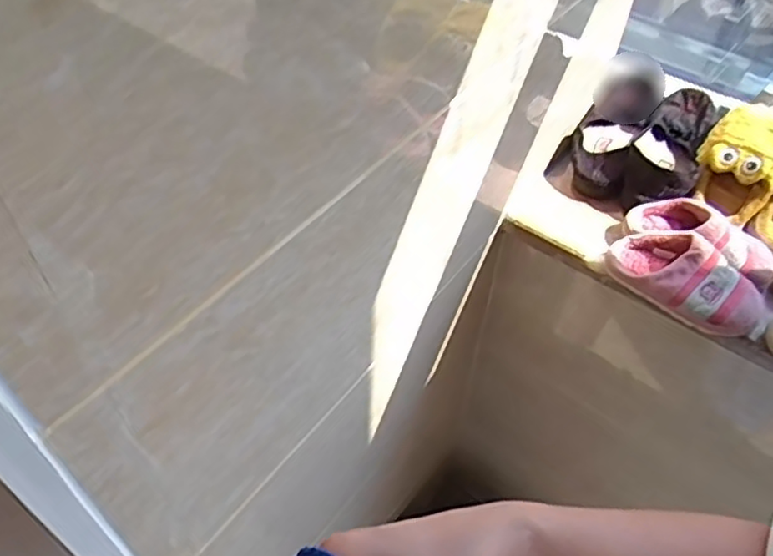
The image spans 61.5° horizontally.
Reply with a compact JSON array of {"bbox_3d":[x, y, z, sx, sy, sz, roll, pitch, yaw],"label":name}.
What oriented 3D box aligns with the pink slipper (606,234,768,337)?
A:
[{"bbox_3d":[0.352,-0.002,0.766,0.180,0.057,0.084,36,57,26],"label":"pink slipper"}]

